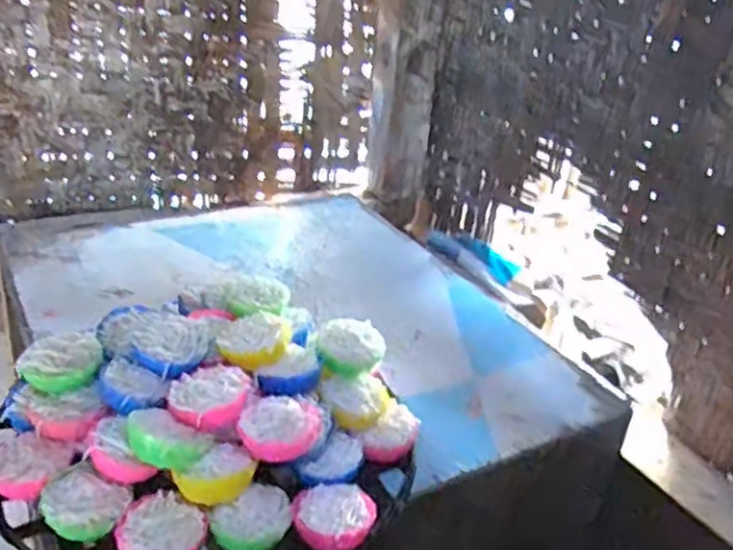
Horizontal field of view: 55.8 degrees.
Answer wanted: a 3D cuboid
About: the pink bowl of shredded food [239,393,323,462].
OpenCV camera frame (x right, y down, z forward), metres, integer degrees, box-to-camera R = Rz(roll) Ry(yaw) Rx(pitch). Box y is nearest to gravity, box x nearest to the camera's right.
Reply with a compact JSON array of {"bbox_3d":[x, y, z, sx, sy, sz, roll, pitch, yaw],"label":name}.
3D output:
[{"bbox_3d":[-0.068,0.117,0.529,0.058,0.028,0.050,20,60,-15],"label":"pink bowl of shredded food"}]

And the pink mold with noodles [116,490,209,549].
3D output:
[{"bbox_3d":[-0.144,0.180,0.489,0.058,0.020,0.053,6,29,-3],"label":"pink mold with noodles"}]

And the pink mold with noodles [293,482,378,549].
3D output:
[{"bbox_3d":[-0.024,0.184,0.516,0.058,0.034,0.056,10,29,4],"label":"pink mold with noodles"}]

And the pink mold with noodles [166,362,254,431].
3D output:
[{"bbox_3d":[-0.118,0.087,0.529,0.060,0.025,0.062,6,29,-3],"label":"pink mold with noodles"}]

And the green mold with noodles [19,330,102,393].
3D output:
[{"bbox_3d":[-0.246,0.064,0.558,0.057,0.032,0.055,-5,31,-22],"label":"green mold with noodles"}]

